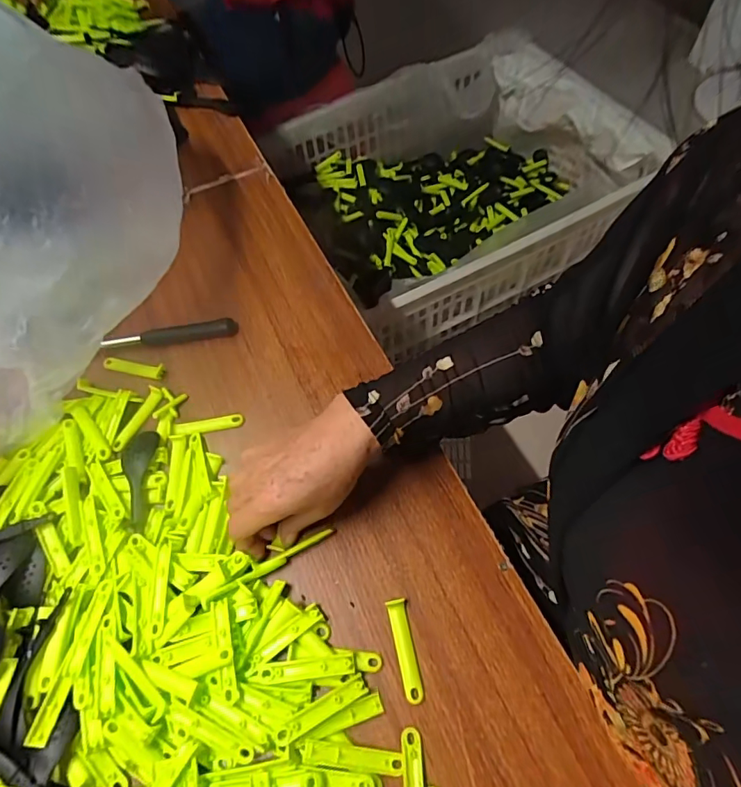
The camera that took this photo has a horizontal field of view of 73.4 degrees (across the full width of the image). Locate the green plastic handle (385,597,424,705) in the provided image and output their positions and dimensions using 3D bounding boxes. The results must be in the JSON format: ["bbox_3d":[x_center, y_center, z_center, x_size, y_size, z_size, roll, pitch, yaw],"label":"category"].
[{"bbox_3d":[0.029,0.209,0.406,0.016,0.010,0.076,-13,61,-3],"label":"green plastic handle"}]

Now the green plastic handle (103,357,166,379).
[{"bbox_3d":[-0.265,-0.029,0.558,0.073,0.006,0.016,8,62,8],"label":"green plastic handle"}]

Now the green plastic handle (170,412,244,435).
[{"bbox_3d":[-0.169,0.032,0.518,0.072,0.007,0.017,-10,61,-2],"label":"green plastic handle"}]

